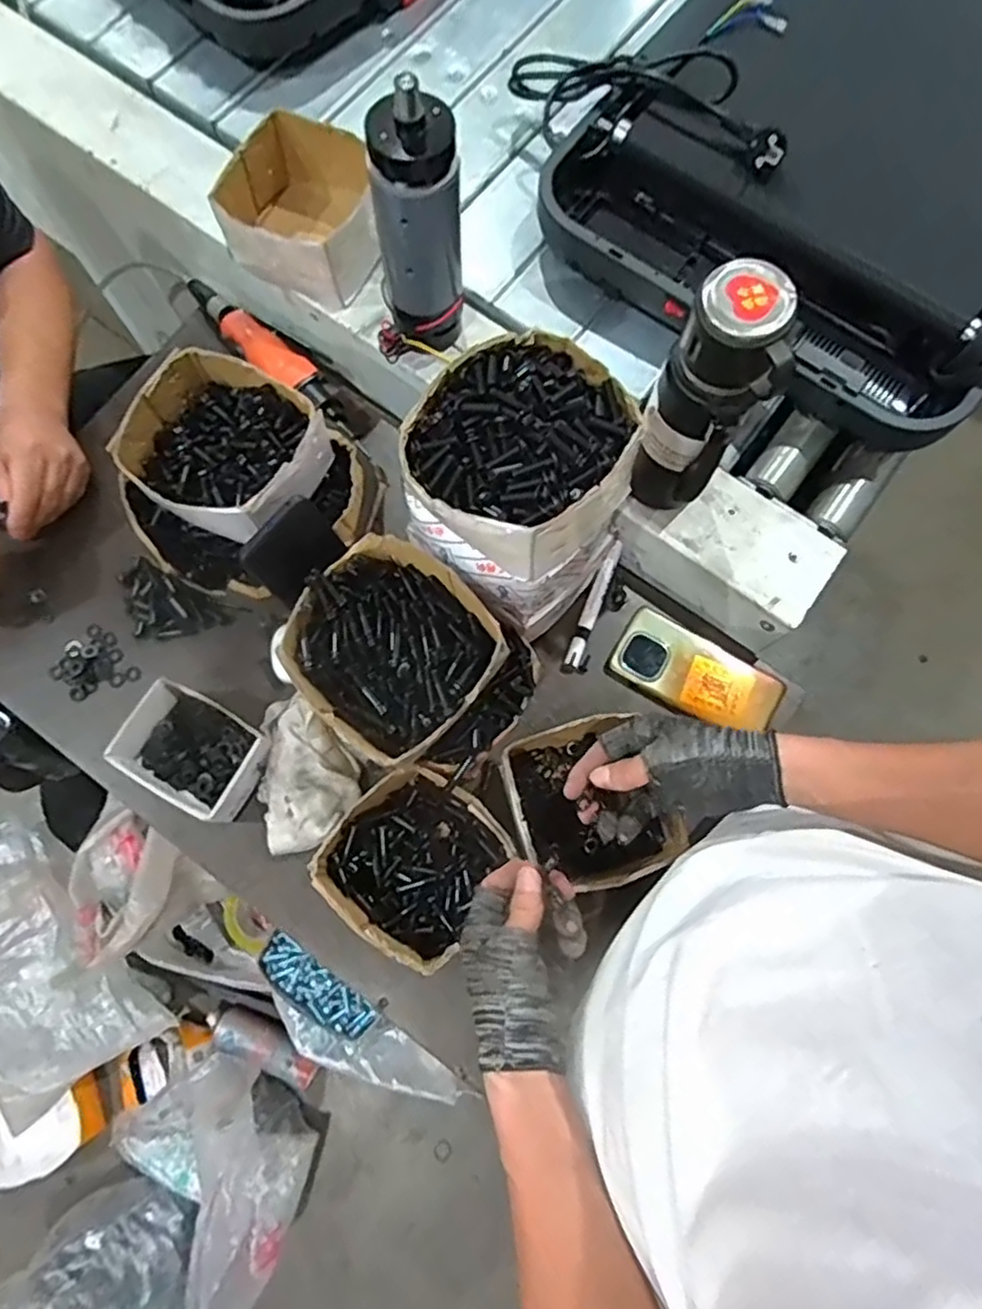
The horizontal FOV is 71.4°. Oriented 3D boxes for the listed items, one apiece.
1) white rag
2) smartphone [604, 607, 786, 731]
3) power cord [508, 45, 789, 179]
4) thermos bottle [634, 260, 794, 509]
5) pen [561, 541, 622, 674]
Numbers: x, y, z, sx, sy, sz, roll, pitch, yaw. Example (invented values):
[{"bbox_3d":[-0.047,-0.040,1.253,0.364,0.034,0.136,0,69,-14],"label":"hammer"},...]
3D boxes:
[{"bbox_3d":[-0.176,0.111,0.652,0.091,0.057,0.136,-18,77,-5],"label":"white rag"},{"bbox_3d":[0.205,0.021,0.685,0.165,0.013,0.083,27,77,6],"label":"smartphone"},{"bbox_3d":[0.158,-0.569,0.711,0.309,0.090,0.090,28,77,6],"label":"power cord"},{"bbox_3d":[0.167,-0.198,0.541,0.072,0.210,0.063,31,78,6],"label":"thermos bottle"},{"bbox_3d":[0.104,-0.048,0.701,0.016,0.015,0.145,23,80,4],"label":"pen"}]

